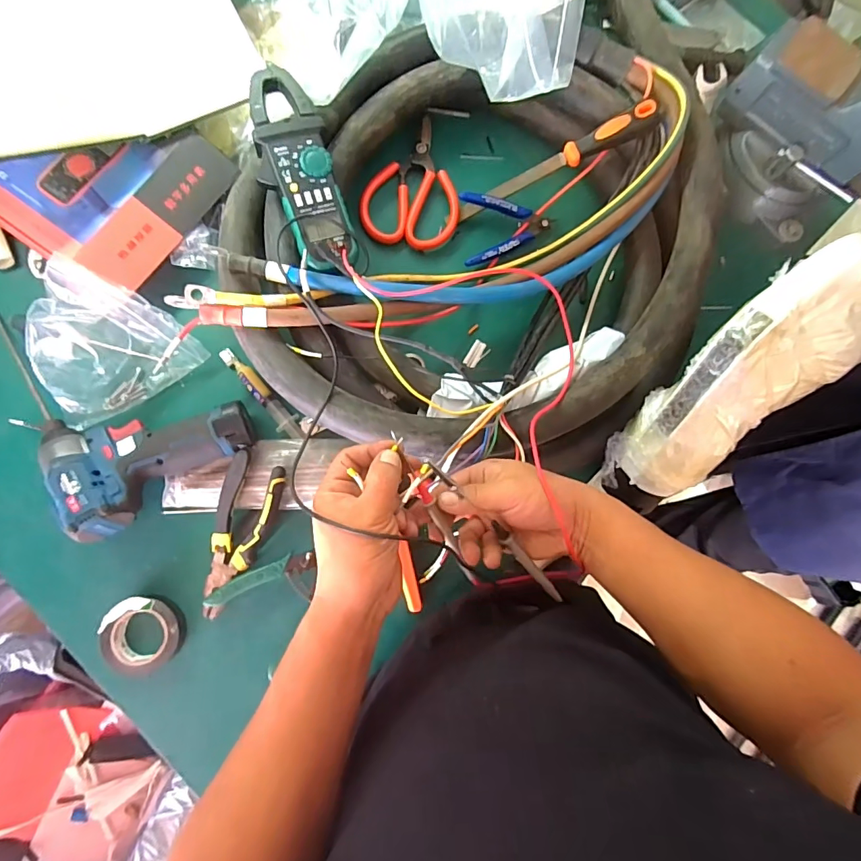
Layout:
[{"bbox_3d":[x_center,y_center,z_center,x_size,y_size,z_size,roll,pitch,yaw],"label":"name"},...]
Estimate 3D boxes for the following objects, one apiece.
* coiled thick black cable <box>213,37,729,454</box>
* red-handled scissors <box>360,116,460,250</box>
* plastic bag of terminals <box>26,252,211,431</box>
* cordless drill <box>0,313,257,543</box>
[{"bbox_3d":[0.044,-0.223,0.498,0.486,0.106,0.501,1,82,-5],"label":"coiled thick black cable"},{"bbox_3d":[-0.022,-0.292,0.555,0.113,0.017,0.155,3,81,-5],"label":"red-handled scissors"},{"bbox_3d":[-0.326,-0.092,0.462,0.144,0.084,0.116,-31,85,-9],"label":"plastic bag of terminals"},{"bbox_3d":[-0.291,-0.007,0.460,0.184,0.059,0.165,-32,86,-9],"label":"cordless drill"}]

